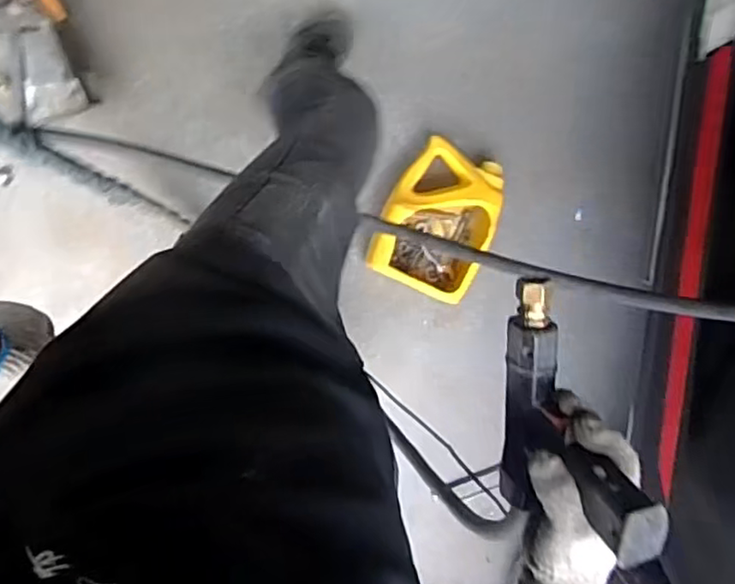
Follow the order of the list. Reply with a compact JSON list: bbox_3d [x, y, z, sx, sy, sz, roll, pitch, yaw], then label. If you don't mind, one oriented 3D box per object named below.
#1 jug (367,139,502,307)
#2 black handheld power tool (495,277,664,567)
[{"bbox_3d":[0.149,-0.139,1.299,0.225,0.114,0.294,27,90,-10],"label":"jug"},{"bbox_3d":[0.154,0.088,0.491,0.058,0.146,0.190,-4,95,-8],"label":"black handheld power tool"}]

